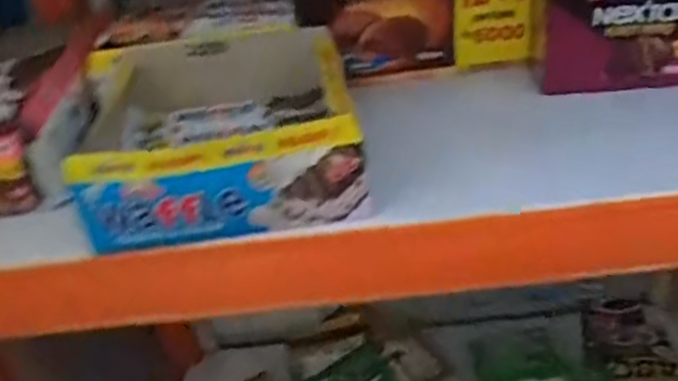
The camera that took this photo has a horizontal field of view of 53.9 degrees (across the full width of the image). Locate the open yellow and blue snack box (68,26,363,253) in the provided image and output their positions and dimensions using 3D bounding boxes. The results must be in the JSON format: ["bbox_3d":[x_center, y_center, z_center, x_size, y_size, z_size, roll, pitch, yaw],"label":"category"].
[{"bbox_3d":[-0.078,-0.041,0.425,0.158,0.059,0.172,-8,32,-4],"label":"open yellow and blue snack box"}]

